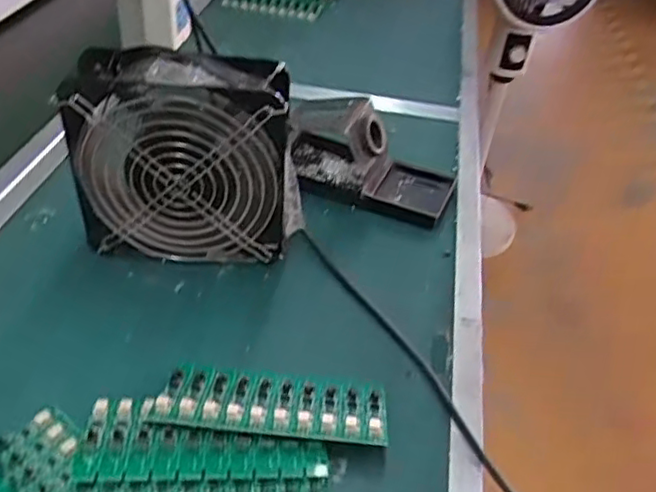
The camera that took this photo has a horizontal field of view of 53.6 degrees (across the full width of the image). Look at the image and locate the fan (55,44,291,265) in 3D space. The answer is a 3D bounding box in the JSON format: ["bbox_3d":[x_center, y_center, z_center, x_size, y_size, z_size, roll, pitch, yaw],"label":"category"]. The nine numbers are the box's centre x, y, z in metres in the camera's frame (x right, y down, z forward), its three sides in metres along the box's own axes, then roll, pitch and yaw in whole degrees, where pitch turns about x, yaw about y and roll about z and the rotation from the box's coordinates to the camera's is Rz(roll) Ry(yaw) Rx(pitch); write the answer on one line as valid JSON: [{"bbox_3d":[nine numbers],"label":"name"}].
[{"bbox_3d":[-0.107,-0.063,0.482,0.151,0.157,0.055,6,40,-2],"label":"fan"}]

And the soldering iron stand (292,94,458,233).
[{"bbox_3d":[0.033,-0.083,0.591,0.160,0.073,0.074,19,41,14],"label":"soldering iron stand"}]

